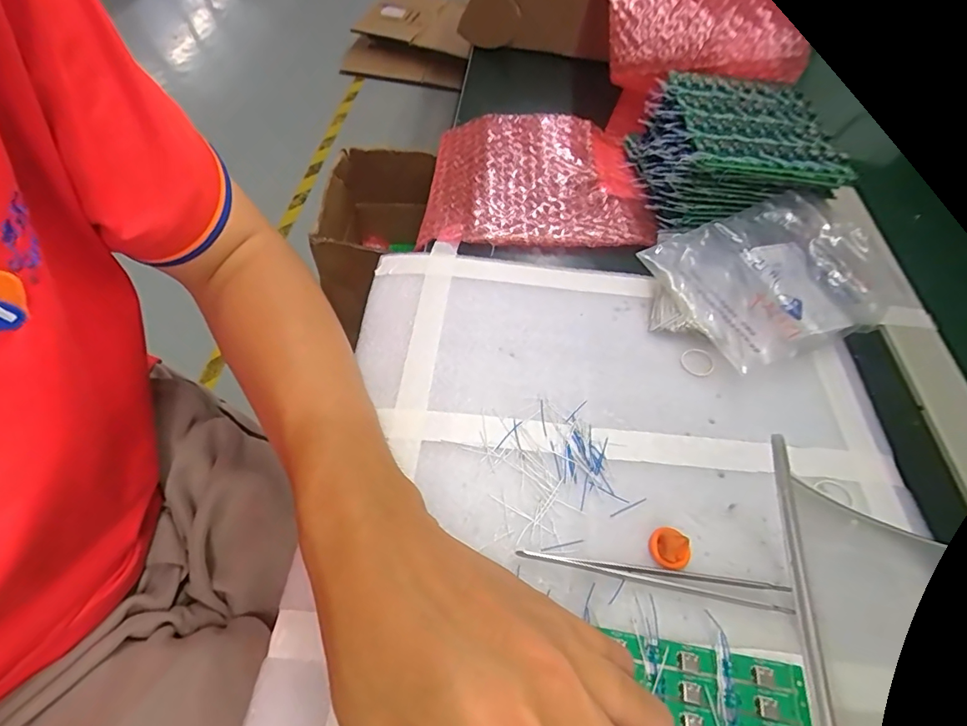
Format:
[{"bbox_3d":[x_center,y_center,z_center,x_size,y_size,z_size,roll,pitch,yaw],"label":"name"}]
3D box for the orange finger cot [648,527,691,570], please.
[{"bbox_3d":[0.095,0.095,0.249,0.016,0.014,0.020,-33,64,-24],"label":"orange finger cot"}]

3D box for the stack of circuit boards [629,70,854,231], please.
[{"bbox_3d":[0.213,-0.187,0.426,0.142,0.060,0.147,3,55,-3],"label":"stack of circuit boards"}]

